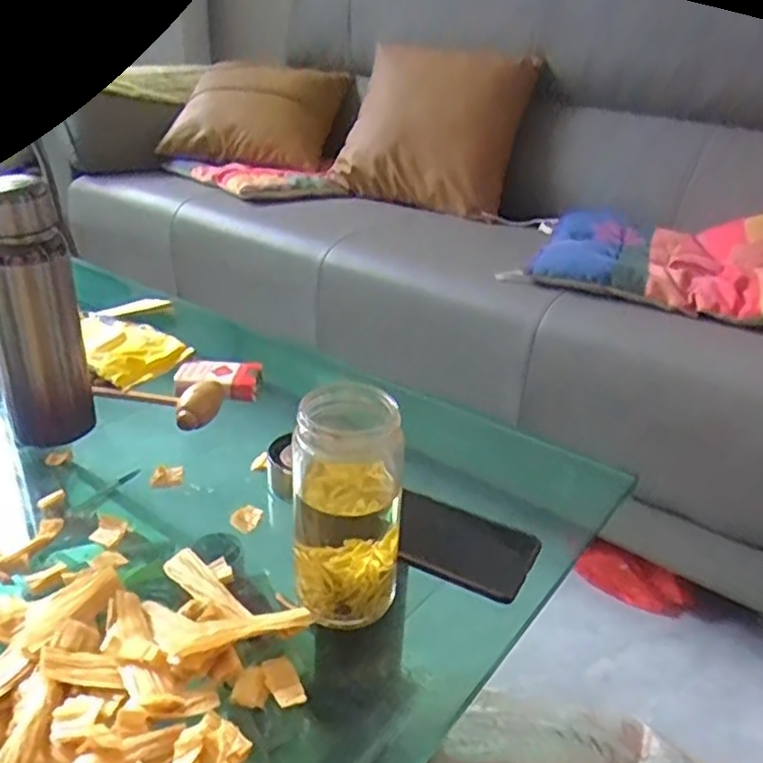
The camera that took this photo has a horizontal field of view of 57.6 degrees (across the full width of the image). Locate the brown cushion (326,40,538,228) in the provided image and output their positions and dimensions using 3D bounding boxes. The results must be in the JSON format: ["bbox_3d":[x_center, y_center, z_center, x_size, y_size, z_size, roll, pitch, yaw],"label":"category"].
[{"bbox_3d":[0.092,-0.506,1.366,0.379,0.307,0.105,22,7,28],"label":"brown cushion"}]

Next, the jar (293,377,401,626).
[{"bbox_3d":[-0.022,0.077,0.450,0.071,0.151,0.066,3,28,-2],"label":"jar"}]

